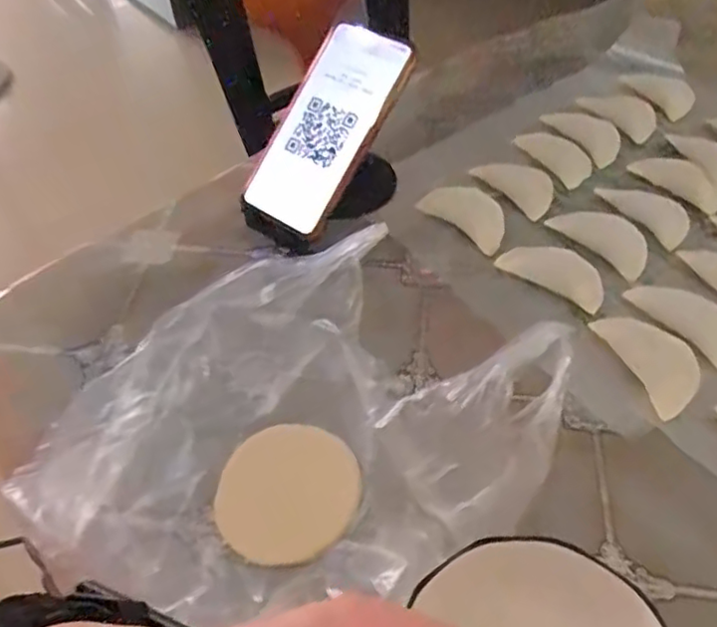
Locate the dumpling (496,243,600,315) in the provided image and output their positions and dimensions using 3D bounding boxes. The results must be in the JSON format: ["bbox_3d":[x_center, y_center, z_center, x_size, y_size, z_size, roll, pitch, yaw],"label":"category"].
[{"bbox_3d":[0.138,-0.031,0.448,0.073,0.013,0.033,28,56,21],"label":"dumpling"}]

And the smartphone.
[{"bbox_3d":[-0.024,-0.138,0.480,0.076,0.012,0.157,34,96,25],"label":"smartphone"}]

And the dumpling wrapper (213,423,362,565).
[{"bbox_3d":[-0.039,0.099,0.355,0.079,0.004,0.073,-2,62,3],"label":"dumpling wrapper"}]

